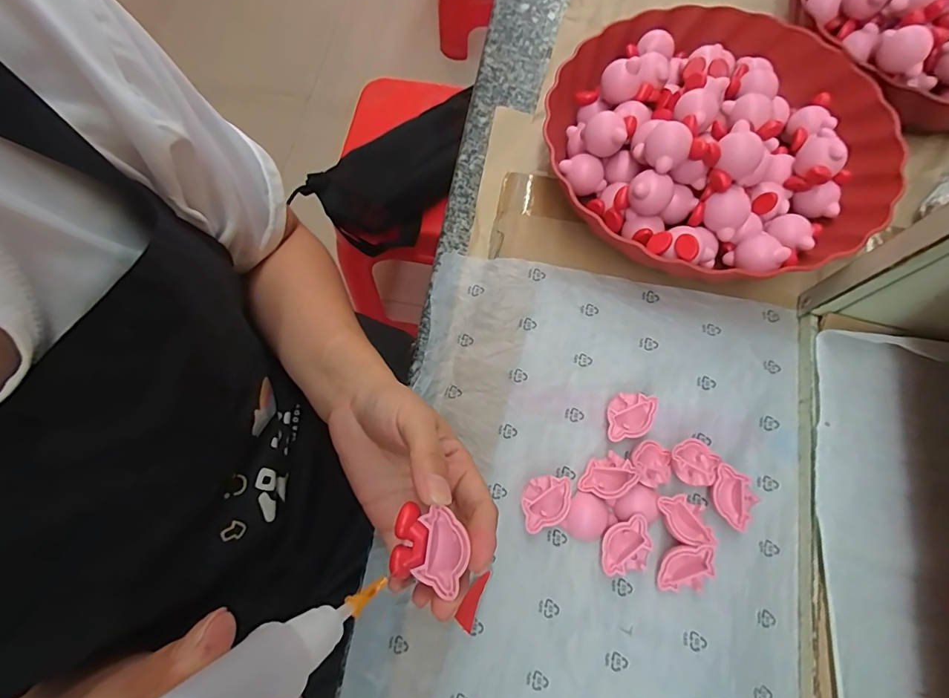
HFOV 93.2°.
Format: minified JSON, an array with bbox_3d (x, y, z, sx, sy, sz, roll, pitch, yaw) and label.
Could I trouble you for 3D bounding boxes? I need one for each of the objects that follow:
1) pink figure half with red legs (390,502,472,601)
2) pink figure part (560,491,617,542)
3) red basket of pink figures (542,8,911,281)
[{"bbox_3d":[-0.019,0.085,0.194,0.032,0.009,0.031,18,72,9],"label":"pink figure half with red legs"},{"bbox_3d":[0.070,0.104,0.277,0.030,0.009,0.026,31,74,13],"label":"pink figure part"},{"bbox_3d":[0.179,-0.159,0.327,0.231,0.066,0.225,-1,70,2],"label":"red basket of pink figures"}]

